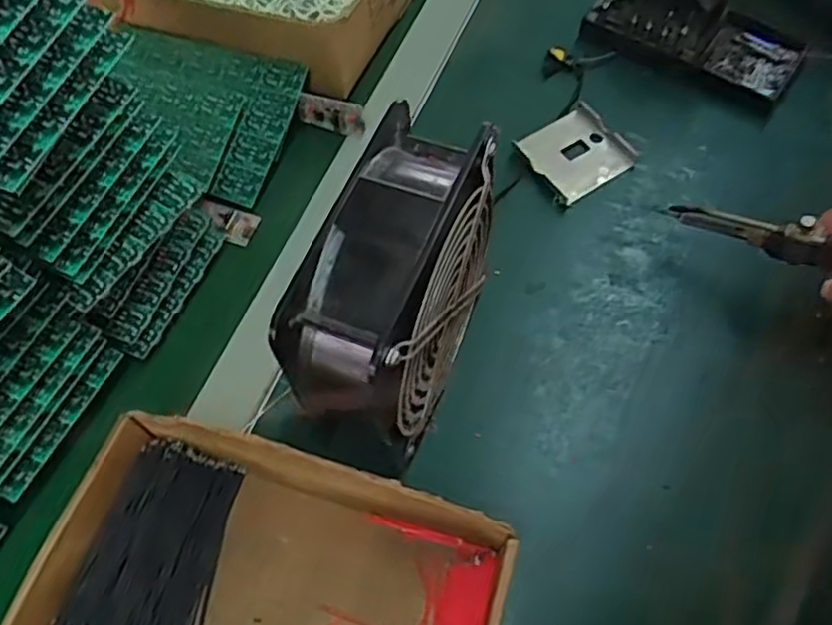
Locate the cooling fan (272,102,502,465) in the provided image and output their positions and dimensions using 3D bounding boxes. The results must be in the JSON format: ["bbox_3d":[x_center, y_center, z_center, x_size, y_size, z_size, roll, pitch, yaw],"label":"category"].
[{"bbox_3d":[-0.006,-0.007,0.388,0.064,0.148,0.150,18,64,12],"label":"cooling fan"}]

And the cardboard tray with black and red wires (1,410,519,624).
[{"bbox_3d":[-0.078,0.150,0.362,0.236,0.042,0.154,15,63,11],"label":"cardboard tray with black and red wires"}]

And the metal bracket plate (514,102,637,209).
[{"bbox_3d":[0.119,-0.117,0.526,0.076,0.012,0.064,-33,65,-14],"label":"metal bracket plate"}]

